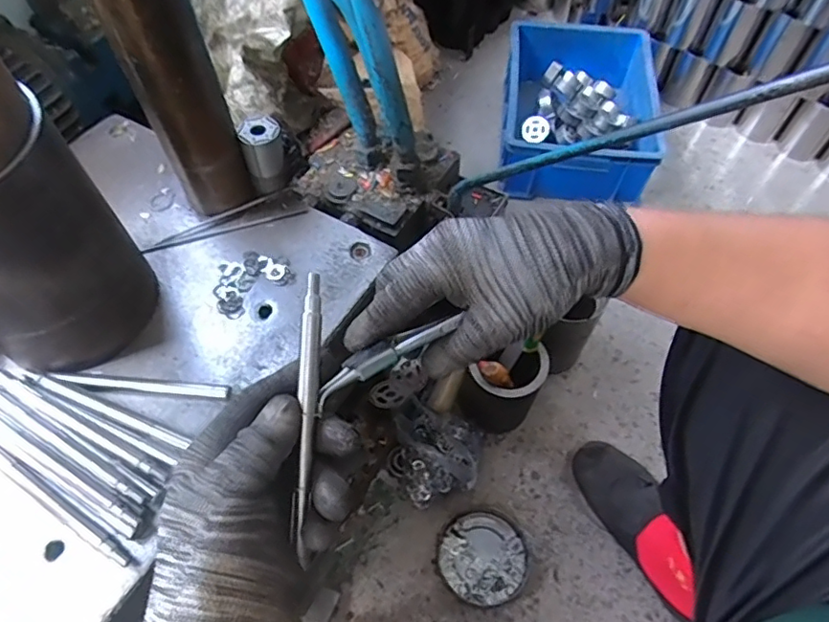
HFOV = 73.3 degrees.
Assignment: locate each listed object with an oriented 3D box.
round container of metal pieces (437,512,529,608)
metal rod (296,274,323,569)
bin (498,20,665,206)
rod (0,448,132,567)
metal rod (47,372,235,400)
[{"bbox_3d":[0.097,0.346,0.779,0.119,0.011,0.115,0,58,1],"label":"round container of metal pieces"},{"bbox_3d":[-0.059,0.055,0.307,0.010,0.008,0.147,2,86,2],"label":"metal rod"},{"bbox_3d":[0.349,-0.434,1.188,0.309,0.159,0.420,6,58,5],"label":"bin"},{"bbox_3d":[-0.261,0.131,0.396,0.161,0.011,0.011,28,62,17],"label":"rod"},{"bbox_3d":[-0.215,0.058,0.439,0.140,0.011,0.011,5,58,4],"label":"metal rod"}]

